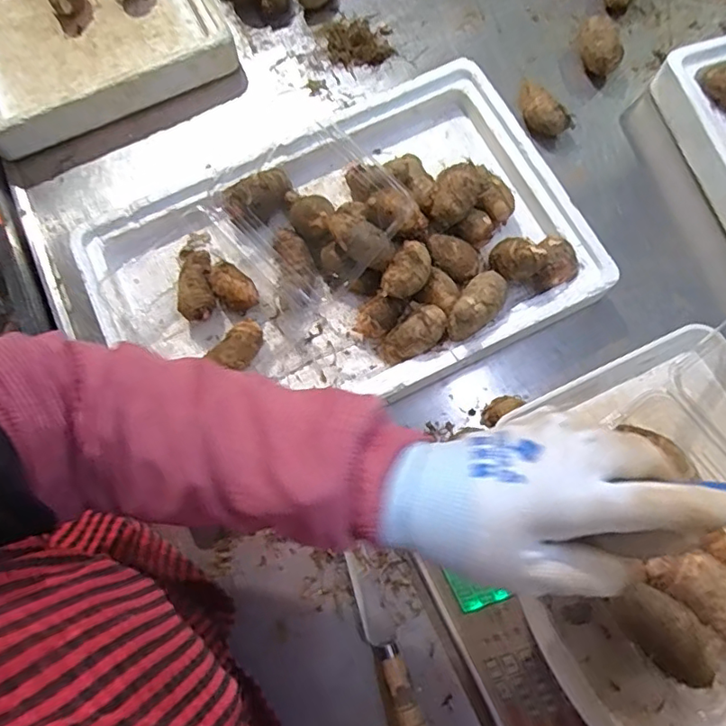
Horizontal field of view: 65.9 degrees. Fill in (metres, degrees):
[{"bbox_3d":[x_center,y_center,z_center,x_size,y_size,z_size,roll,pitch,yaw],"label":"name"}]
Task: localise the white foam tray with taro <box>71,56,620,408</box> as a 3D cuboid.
[{"bbox_3d":[-0.023,-0.103,0.550,0.459,0.076,0.301,-27,76,-6],"label":"white foam tray with taro"}]

